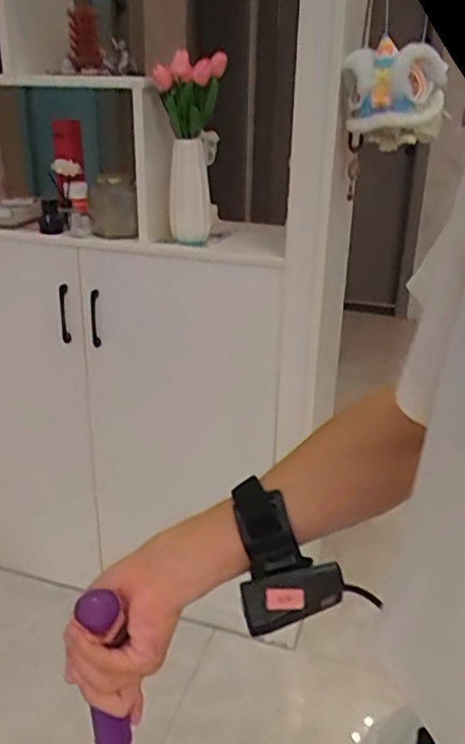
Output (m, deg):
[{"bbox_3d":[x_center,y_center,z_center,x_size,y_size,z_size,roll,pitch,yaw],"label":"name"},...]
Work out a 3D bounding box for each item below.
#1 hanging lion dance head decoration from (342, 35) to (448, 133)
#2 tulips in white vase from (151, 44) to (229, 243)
[{"bbox_3d":[0.263,-0.465,1.053,0.146,0.129,0.093,15,26,25],"label":"hanging lion dance head decoration"},{"bbox_3d":[-0.083,-0.421,1.229,0.122,0.328,0.126,-1,24,-7],"label":"tulips in white vase"}]

